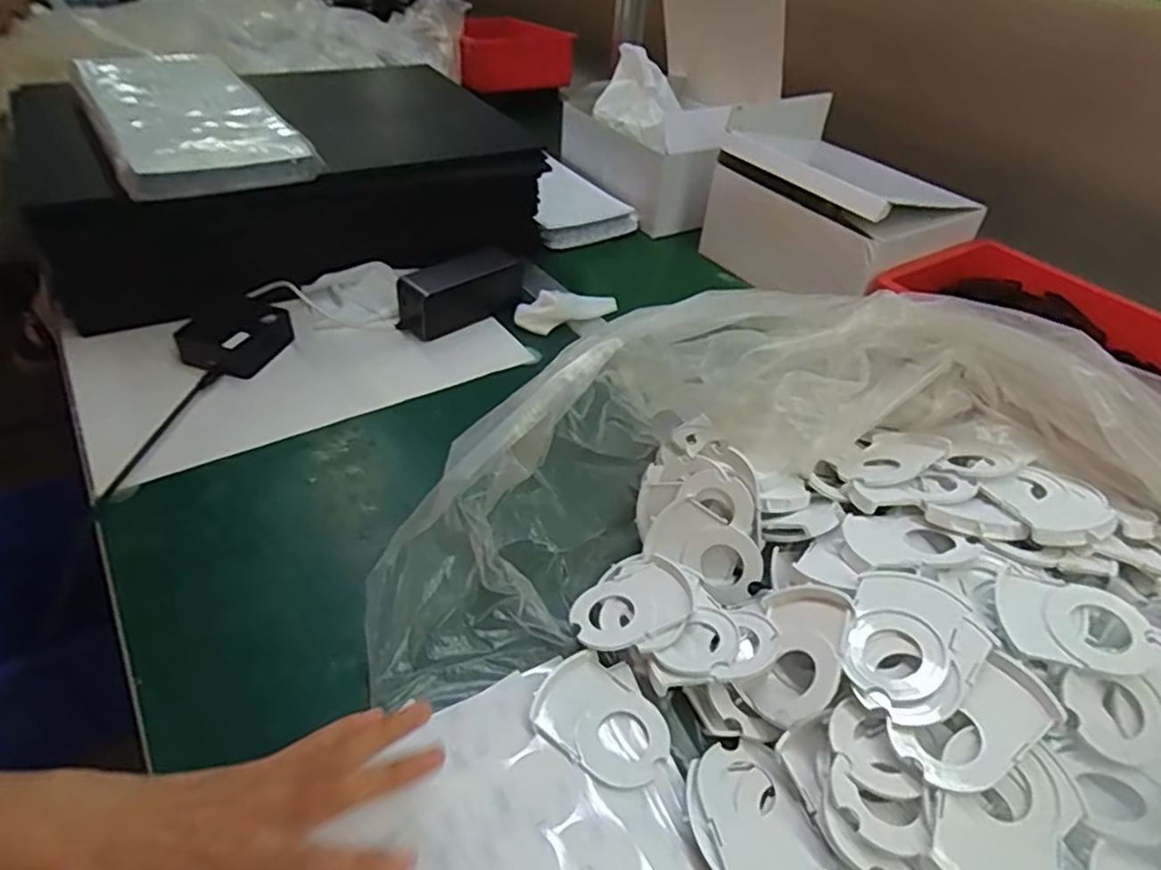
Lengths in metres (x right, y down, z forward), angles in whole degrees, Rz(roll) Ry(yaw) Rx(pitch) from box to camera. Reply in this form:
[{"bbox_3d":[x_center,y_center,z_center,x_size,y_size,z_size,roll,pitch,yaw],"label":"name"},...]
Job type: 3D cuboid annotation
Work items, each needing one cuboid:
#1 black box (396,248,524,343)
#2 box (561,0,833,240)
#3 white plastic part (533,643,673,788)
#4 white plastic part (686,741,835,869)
[{"bbox_3d":[-0.129,-0.153,0.724,0.143,0.057,0.045,-27,50,-32],"label":"black box"},{"bbox_3d":[0.152,-0.475,0.940,0.228,0.281,0.316,-22,48,-29],"label":"box"},{"bbox_3d":[0.013,0.166,0.395,0.079,0.008,0.054,29,46,25],"label":"white plastic part"},{"bbox_3d":[0.089,0.203,0.357,0.060,0.014,0.075,-8,42,-16],"label":"white plastic part"}]

